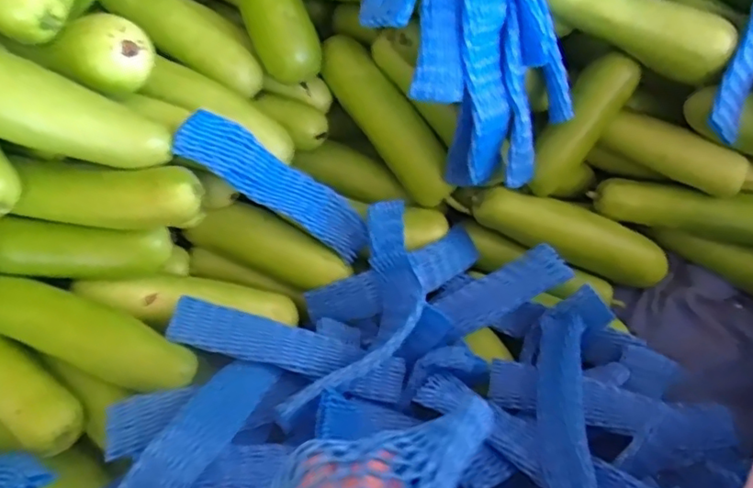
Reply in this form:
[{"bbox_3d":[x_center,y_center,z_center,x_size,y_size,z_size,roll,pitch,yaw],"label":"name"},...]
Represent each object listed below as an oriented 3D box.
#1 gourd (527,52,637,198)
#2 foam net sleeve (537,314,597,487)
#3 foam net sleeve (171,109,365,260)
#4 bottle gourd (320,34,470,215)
[{"bbox_3d":[0.235,-0.140,0.681,0.058,0.171,0.052,40,32,18],"label":"gourd"},{"bbox_3d":[0.180,0.152,0.561,0.043,0.031,0.241,12,35,7],"label":"foam net sleeve"},{"bbox_3d":[-0.096,-0.059,0.605,0.230,0.025,0.053,34,59,-33],"label":"foam net sleeve"},{"bbox_3d":[0.020,-0.141,0.692,0.053,0.050,0.245,-37,93,-16],"label":"bottle gourd"}]

